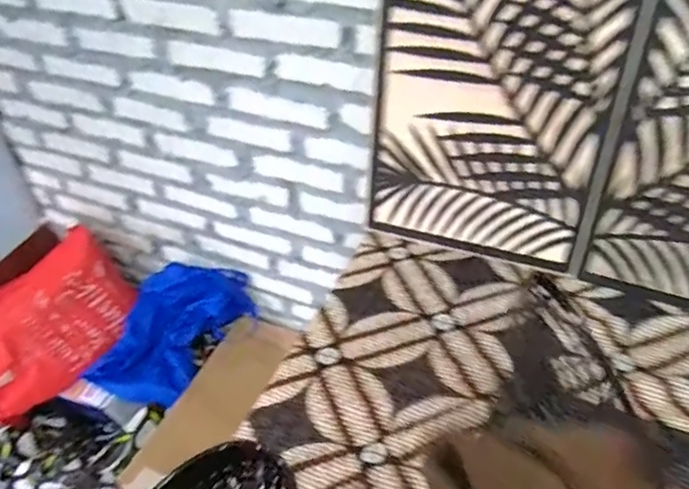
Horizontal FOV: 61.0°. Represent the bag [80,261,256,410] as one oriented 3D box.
[{"bbox_3d":[-0.396,0.196,1.314,0.188,0.191,0.342,29,50,31],"label":"bag"}]

